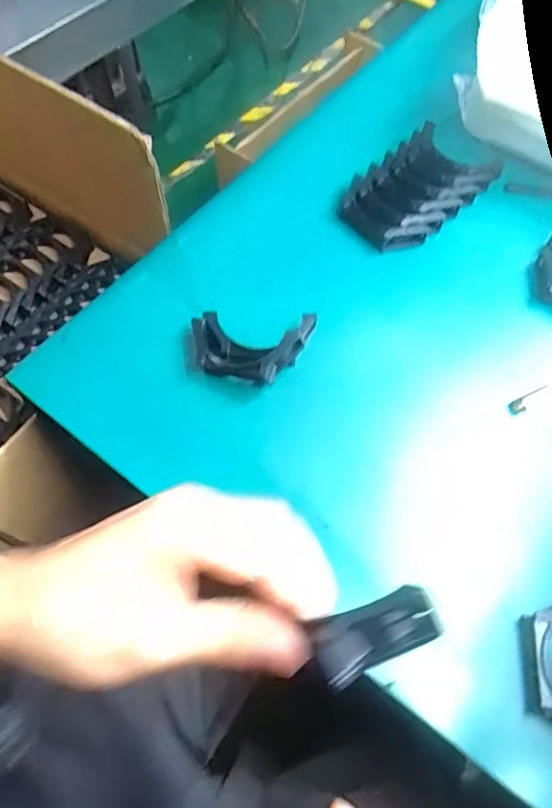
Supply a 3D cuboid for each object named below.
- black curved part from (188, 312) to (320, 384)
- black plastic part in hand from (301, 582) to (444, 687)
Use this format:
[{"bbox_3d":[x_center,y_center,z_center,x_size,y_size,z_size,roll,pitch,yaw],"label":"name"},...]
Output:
[{"bbox_3d":[-0.021,-0.046,0.451,0.094,0.030,0.053,11,65,4],"label":"black curved part"},{"bbox_3d":[0.037,0.085,0.208,0.046,0.011,0.022,-24,67,-4],"label":"black plastic part in hand"}]

